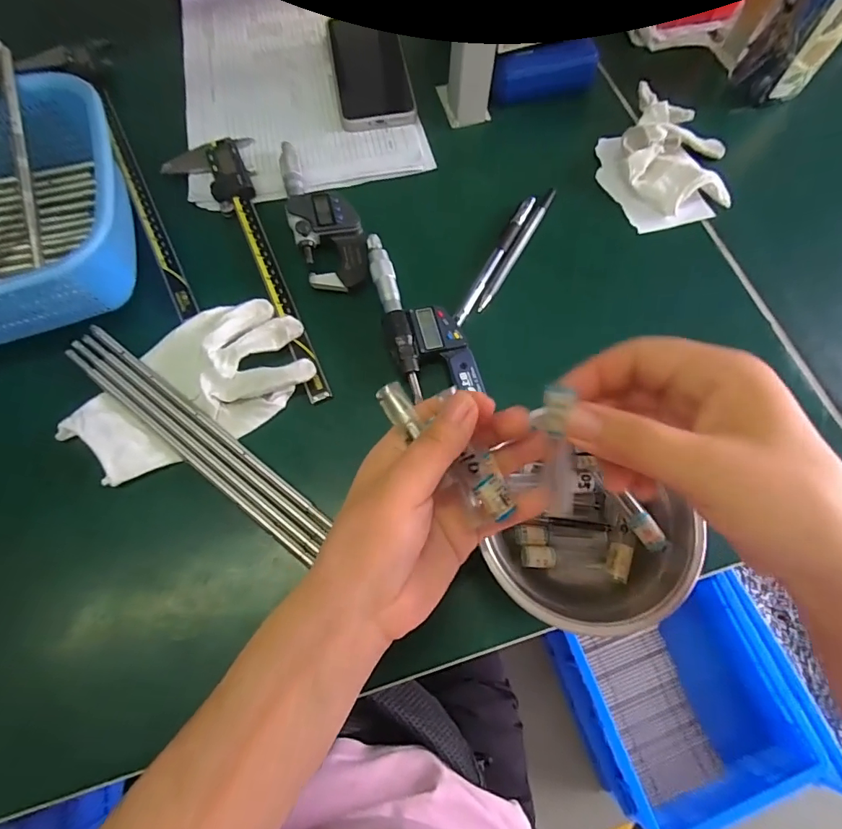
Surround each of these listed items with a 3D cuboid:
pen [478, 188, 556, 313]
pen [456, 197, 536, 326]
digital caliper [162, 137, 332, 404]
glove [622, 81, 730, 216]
[{"bbox_3d":[0.081,-0.139,0.385,0.010,0.012,0.134,29,71,9],"label":"pen"},{"bbox_3d":[0.062,-0.130,0.380,0.011,0.010,0.138,28,71,9],"label":"pen"},{"bbox_3d":[-0.148,-0.126,0.375,0.071,0.024,0.276,-19,70,-9],"label":"digital caliper"},{"bbox_3d":[0.232,-0.236,0.417,0.094,0.030,0.125,12,69,3],"label":"glove"}]

